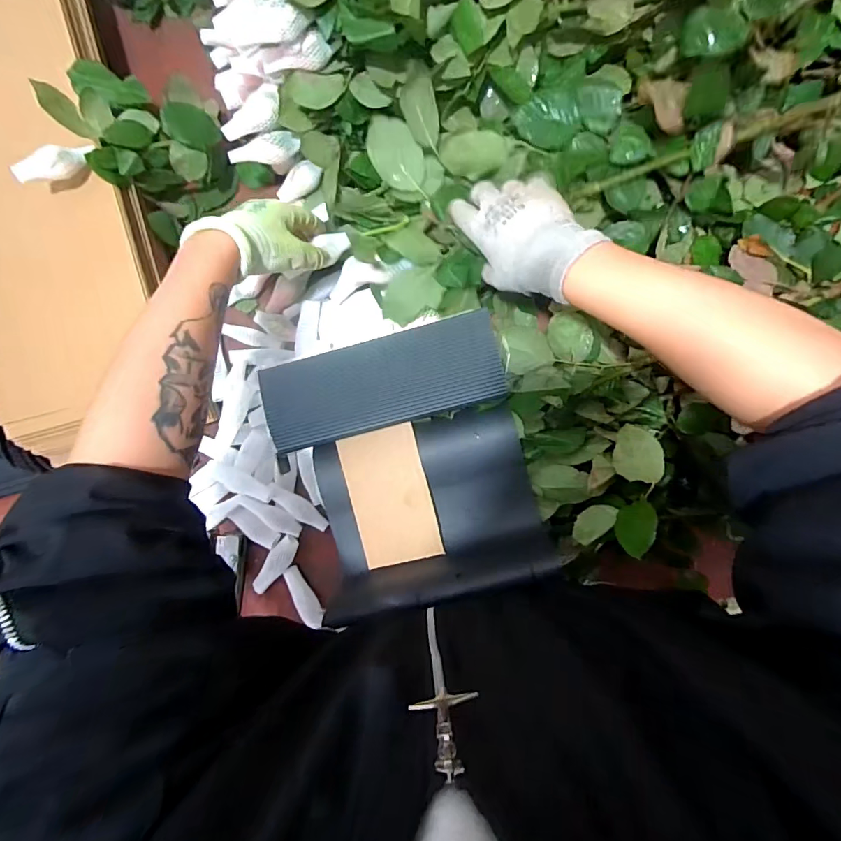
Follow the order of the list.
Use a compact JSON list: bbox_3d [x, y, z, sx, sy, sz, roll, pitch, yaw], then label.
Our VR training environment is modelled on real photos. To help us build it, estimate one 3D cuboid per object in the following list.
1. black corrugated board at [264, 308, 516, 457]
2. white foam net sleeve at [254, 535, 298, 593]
[{"bbox_3d":[-0.034,-0.030,0.400,0.206,0.016,0.081,-15,112,4],"label":"black corrugated board"},{"bbox_3d":[-0.182,0.182,0.573,0.027,0.010,0.087,37,93,5],"label":"white foam net sleeve"}]

